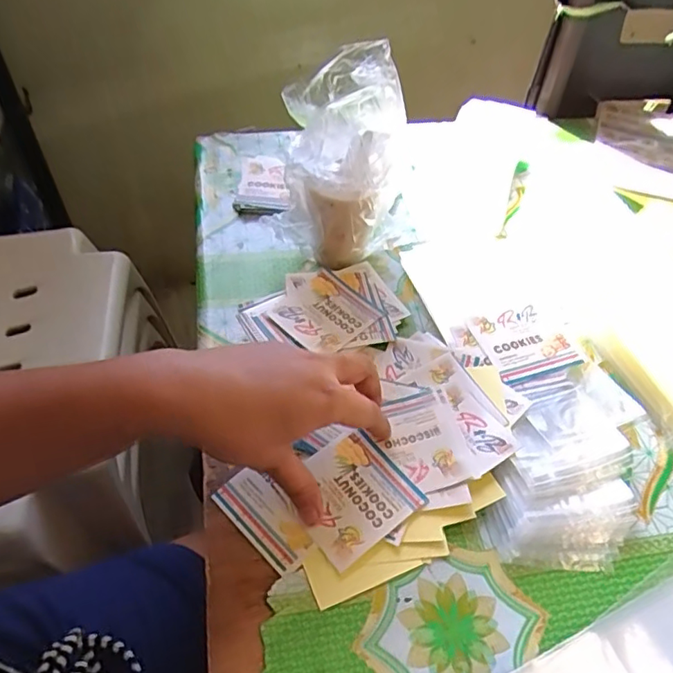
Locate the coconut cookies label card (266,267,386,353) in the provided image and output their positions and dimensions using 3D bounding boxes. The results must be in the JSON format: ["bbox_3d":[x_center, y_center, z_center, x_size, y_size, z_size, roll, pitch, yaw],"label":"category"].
[{"bbox_3d":[-0.009,-0.019,0.447,0.067,0.009,0.068,-37,62,-28],"label":"coconut cookies label card"}]

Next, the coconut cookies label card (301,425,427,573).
[{"bbox_3d":[0.010,0.099,0.352,0.073,0.004,0.069,-29,59,-23],"label":"coconut cookies label card"}]

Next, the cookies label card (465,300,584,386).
[{"bbox_3d":[0.152,0.002,0.435,0.081,0.004,0.068,-13,54,-13],"label":"cookies label card"}]

